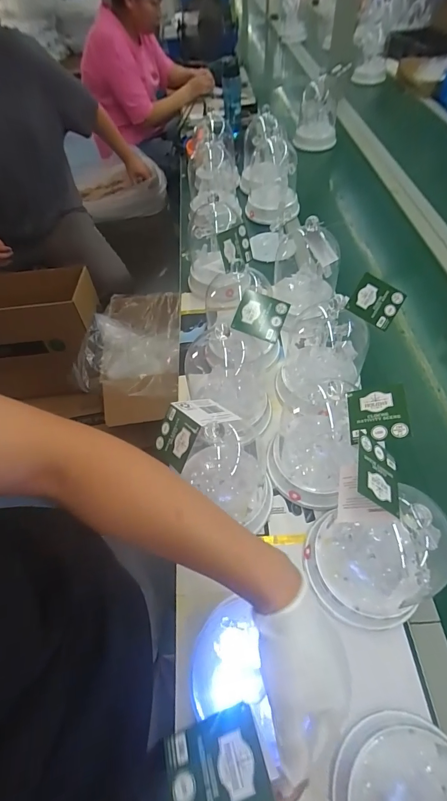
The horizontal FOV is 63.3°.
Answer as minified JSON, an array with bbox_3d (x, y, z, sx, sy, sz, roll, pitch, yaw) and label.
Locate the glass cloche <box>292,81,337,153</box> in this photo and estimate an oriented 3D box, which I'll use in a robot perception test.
[{"bbox_3d":[0.351,-1.072,1.362,0.155,0.186,0.150,5,55,8],"label":"glass cloche"}]

